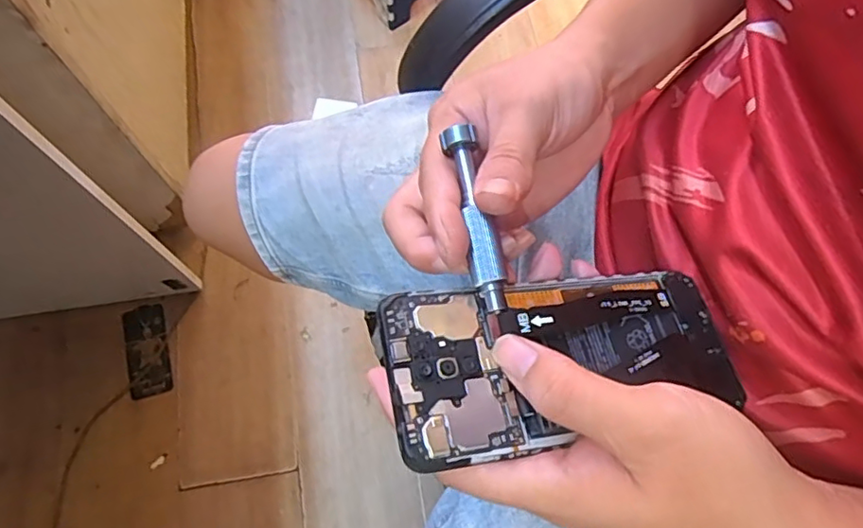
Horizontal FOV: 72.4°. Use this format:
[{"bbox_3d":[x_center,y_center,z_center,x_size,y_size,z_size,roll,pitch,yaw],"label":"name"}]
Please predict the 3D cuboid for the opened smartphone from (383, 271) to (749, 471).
[{"bbox_3d":[0.058,0.035,0.255,0.157,0.012,0.071,-10,68,-19],"label":"opened smartphone"}]

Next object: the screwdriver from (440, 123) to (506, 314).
[{"bbox_3d":[0.020,-0.019,0.259,0.012,0.015,0.081,-12,78,-3],"label":"screwdriver"}]

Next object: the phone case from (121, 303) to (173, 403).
[{"bbox_3d":[-0.490,0.148,1.012,0.070,0.009,0.160,-15,70,-6],"label":"phone case"}]

